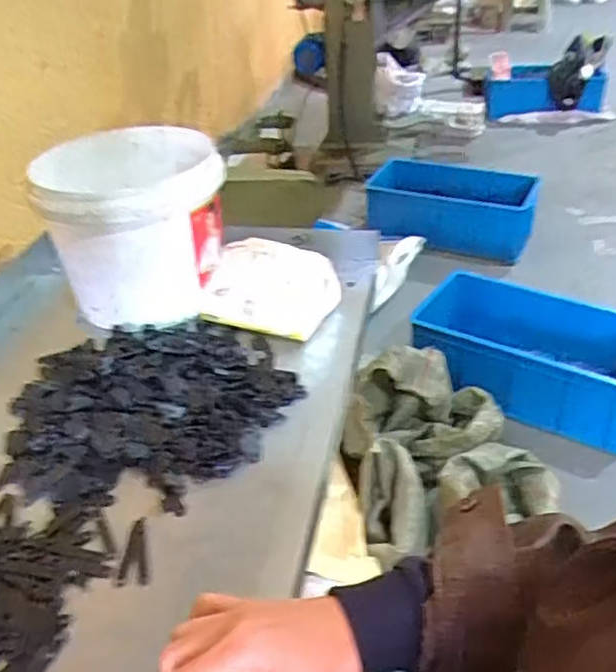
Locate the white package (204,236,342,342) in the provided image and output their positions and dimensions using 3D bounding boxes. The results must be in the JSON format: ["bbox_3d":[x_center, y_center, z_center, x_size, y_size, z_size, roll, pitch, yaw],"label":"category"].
[{"bbox_3d":[-0.042,-0.055,0.659,0.128,0.070,0.067,11,39,19],"label":"white package"}]

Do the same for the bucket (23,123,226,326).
[{"bbox_3d":[-0.181,-0.124,0.700,0.168,0.137,0.202,-13,37,-13],"label":"bucket"}]

